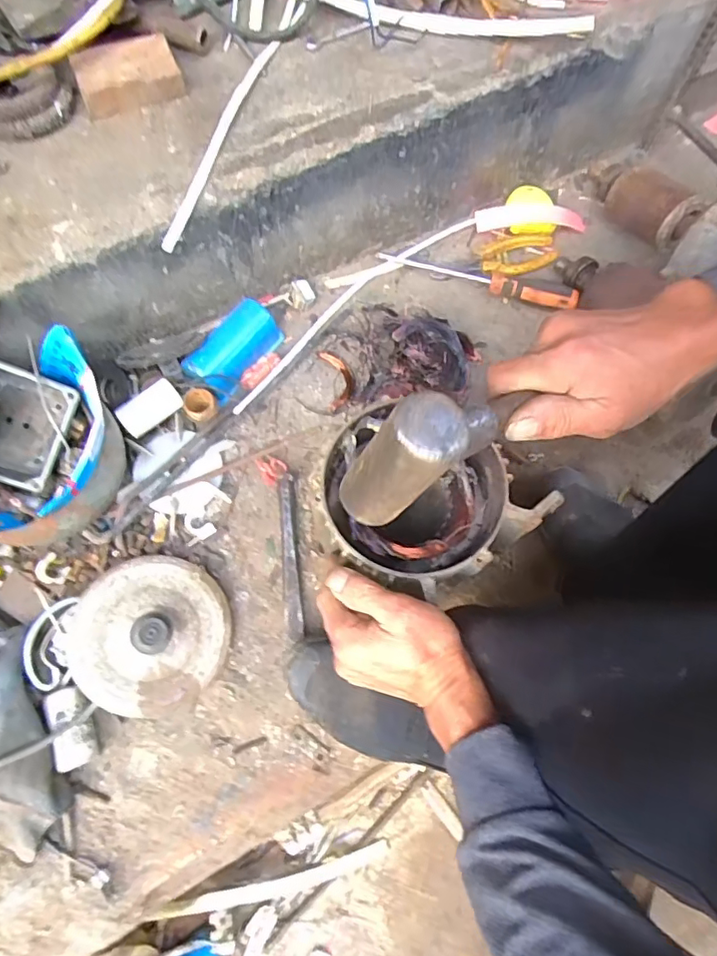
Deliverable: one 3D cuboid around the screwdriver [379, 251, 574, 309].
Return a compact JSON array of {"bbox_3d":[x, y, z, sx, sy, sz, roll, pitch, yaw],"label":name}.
[{"bbox_3d":[0.149,-0.256,0.684,0.248,0.031,0.030,21,71,6],"label":"screwdriver"}]

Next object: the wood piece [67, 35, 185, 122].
[{"bbox_3d":[-0.232,-0.404,0.546,0.098,0.029,0.062,-24,72,-9],"label":"wood piece"}]

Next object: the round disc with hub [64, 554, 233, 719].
[{"bbox_3d":[-0.197,0.147,0.517,0.146,0.042,0.146,5,73,-17],"label":"round disc with hub"}]

